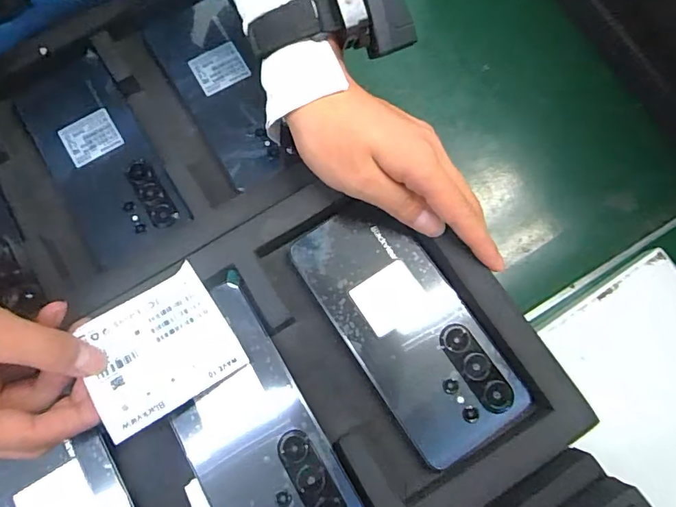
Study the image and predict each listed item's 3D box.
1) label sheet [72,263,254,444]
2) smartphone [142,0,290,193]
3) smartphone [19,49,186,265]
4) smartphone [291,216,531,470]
[{"bbox_3d":[-0.107,0.057,0.281,0.081,0.006,0.071,-31,73,-23],"label":"label sheet"},{"bbox_3d":[-0.090,-0.133,0.381,0.069,0.009,0.168,-31,80,-7],"label":"smartphone"},{"bbox_3d":[-0.190,-0.078,0.366,0.079,0.006,0.176,-31,80,-7],"label":"smartphone"},{"bbox_3d":[0.043,0.045,0.302,0.073,0.016,0.166,-33,81,-7],"label":"smartphone"}]

